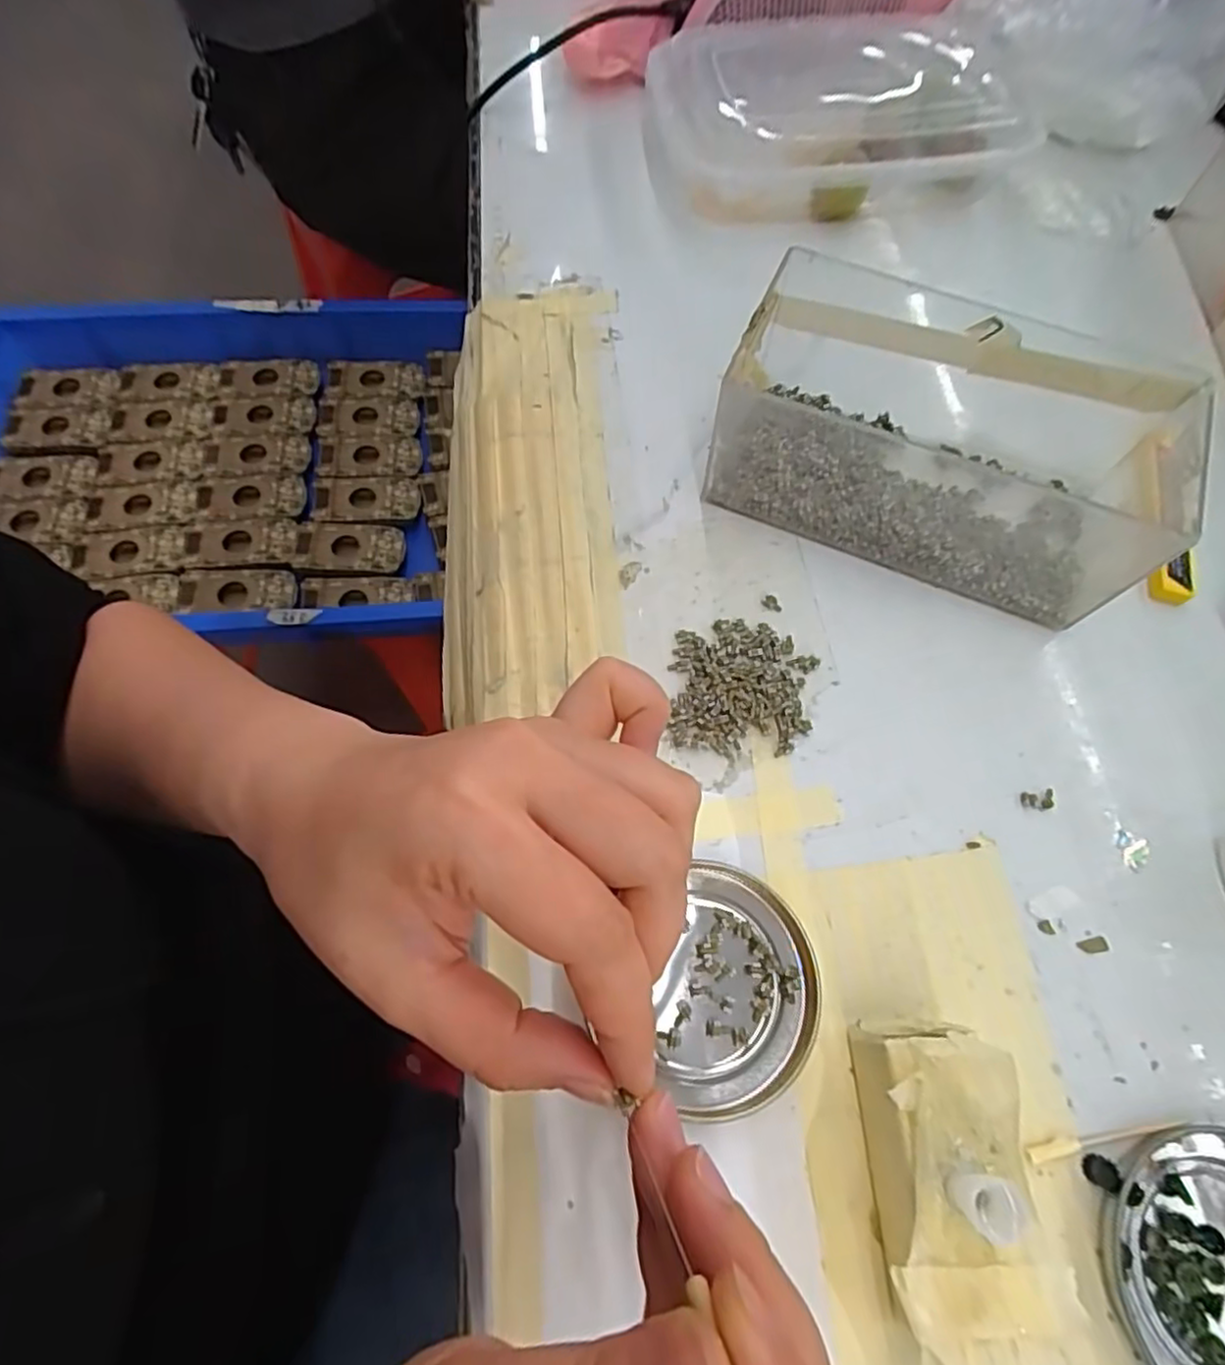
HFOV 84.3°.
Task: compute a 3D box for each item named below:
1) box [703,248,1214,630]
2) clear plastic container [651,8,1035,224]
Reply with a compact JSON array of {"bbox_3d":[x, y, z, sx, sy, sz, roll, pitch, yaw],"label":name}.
[{"bbox_3d":[0.150,-0.106,0.301,0.193,0.066,0.104,23,67,8],"label":"box"},{"bbox_3d":[0.131,-0.341,0.410,0.211,0.056,0.128,2,66,-1],"label":"clear plastic container"}]

